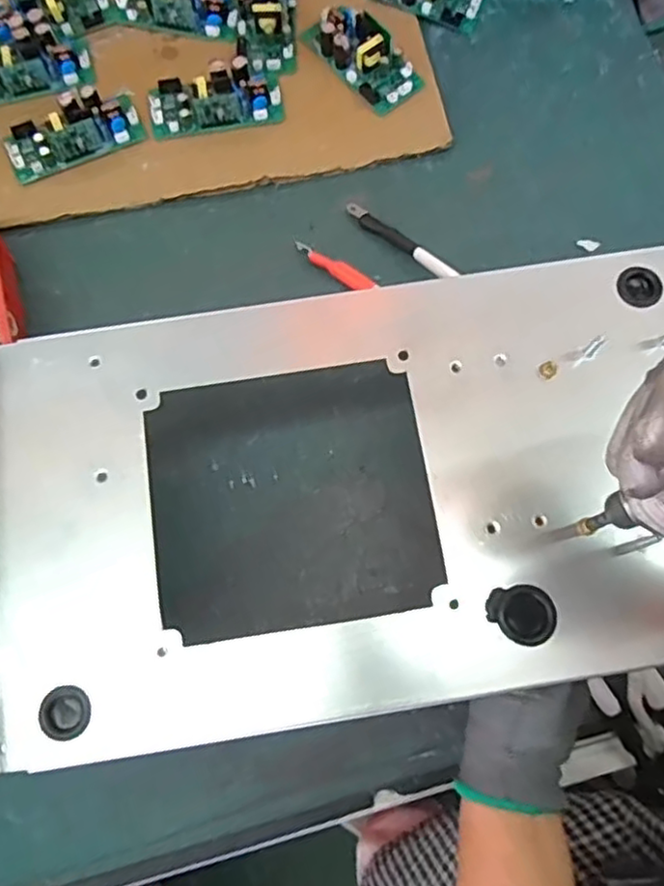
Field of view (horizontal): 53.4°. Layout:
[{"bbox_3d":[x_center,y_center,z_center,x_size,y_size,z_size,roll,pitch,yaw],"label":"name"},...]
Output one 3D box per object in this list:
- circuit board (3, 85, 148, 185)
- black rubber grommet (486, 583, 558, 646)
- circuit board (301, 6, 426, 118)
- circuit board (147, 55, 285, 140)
[{"bbox_3d":[-0.229,-0.275,0.579,0.116,0.027,0.052,-23,76,-6],"label":"circuit board"},{"bbox_3d":[0.098,0.088,0.337,0.033,0.005,0.030,0,74,1],"label":"black rubber grommet"},{"bbox_3d":[0.027,-0.357,0.601,0.052,0.027,0.118,-39,78,-9],"label":"circuit board"},{"bbox_3d":[-0.105,-0.310,0.589,0.117,0.027,0.056,-7,75,-2],"label":"circuit board"}]

